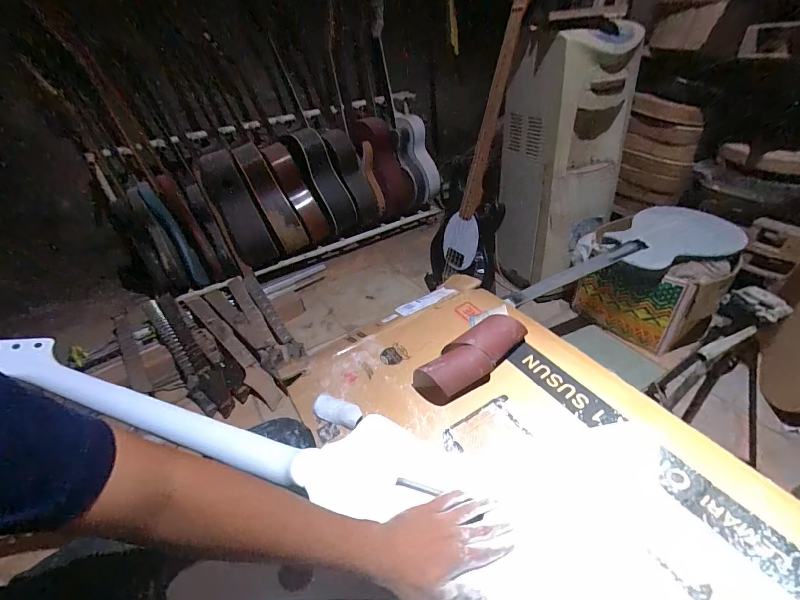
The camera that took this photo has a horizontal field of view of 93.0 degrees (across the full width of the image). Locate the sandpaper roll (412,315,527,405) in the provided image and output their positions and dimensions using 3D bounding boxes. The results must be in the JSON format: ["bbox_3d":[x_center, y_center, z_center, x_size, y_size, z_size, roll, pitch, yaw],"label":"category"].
[{"bbox_3d":[0.133,0.101,0.729,0.239,0.084,0.105,-33,45,-12],"label":"sandpaper roll"}]

